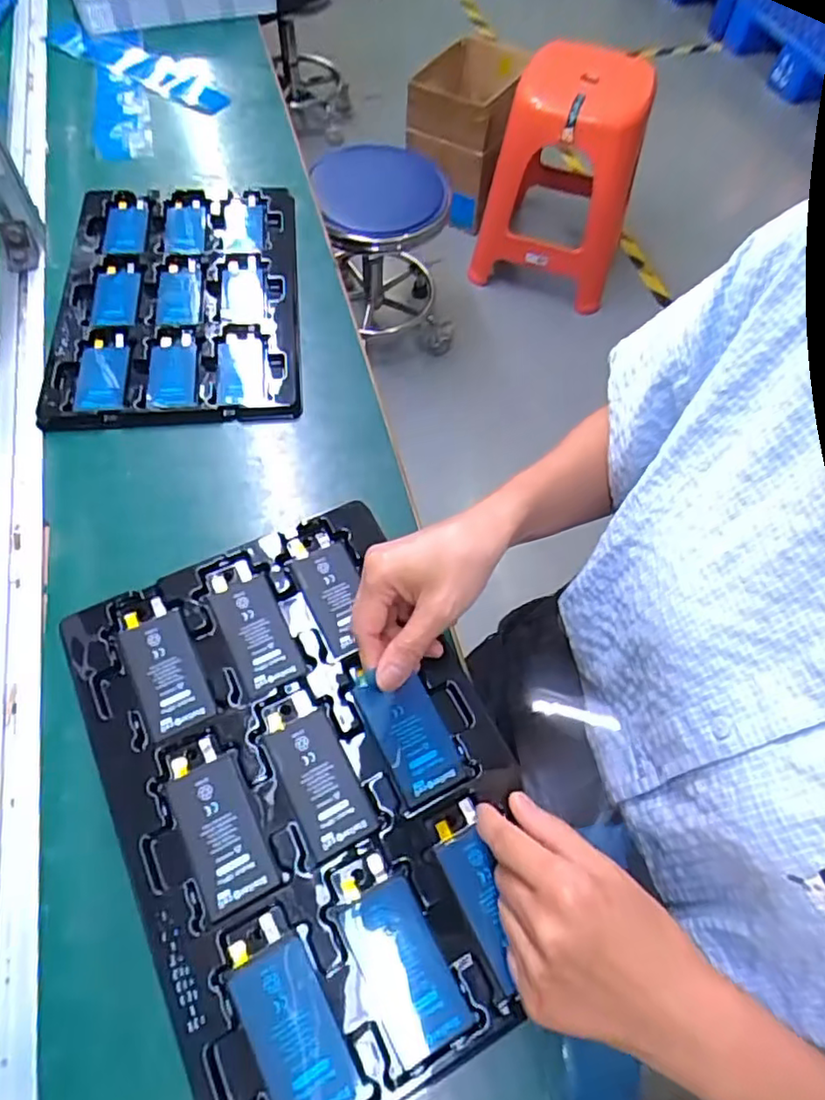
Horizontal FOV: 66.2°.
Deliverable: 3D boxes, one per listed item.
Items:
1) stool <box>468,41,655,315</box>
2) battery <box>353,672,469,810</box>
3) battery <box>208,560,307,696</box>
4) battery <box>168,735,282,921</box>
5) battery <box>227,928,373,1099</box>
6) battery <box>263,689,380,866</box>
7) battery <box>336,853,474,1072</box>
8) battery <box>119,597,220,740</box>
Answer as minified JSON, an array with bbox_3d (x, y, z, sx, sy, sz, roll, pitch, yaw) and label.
[{"bbox_3d":[0.376,-0.912,1.563,0.330,0.520,0.318,21,62,8],"label":"stool"},{"bbox_3d":[-0.001,0.118,0.408,0.045,0.007,0.080,-22,60,-15],"label":"battery"},{"bbox_3d":[-0.110,0.049,0.437,0.042,0.009,0.094,-24,65,-16],"label":"battery"},{"bbox_3d":[-0.115,0.162,0.379,0.042,0.006,0.095,-24,65,-15],"label":"battery"},{"bbox_3d":[-0.062,0.251,0.330,0.043,0.005,0.083,-27,66,-17],"label":"battery"},{"bbox_3d":[-0.061,0.138,0.394,0.044,0.008,0.093,-23,65,-15],"label":"battery"},{"bbox_3d":[-0.009,0.225,0.353,0.044,0.006,0.095,-24,65,-15],"label":"battery"},{"bbox_3d":[-0.165,0.076,0.422,0.043,0.006,0.092,-24,65,-15],"label":"battery"}]

